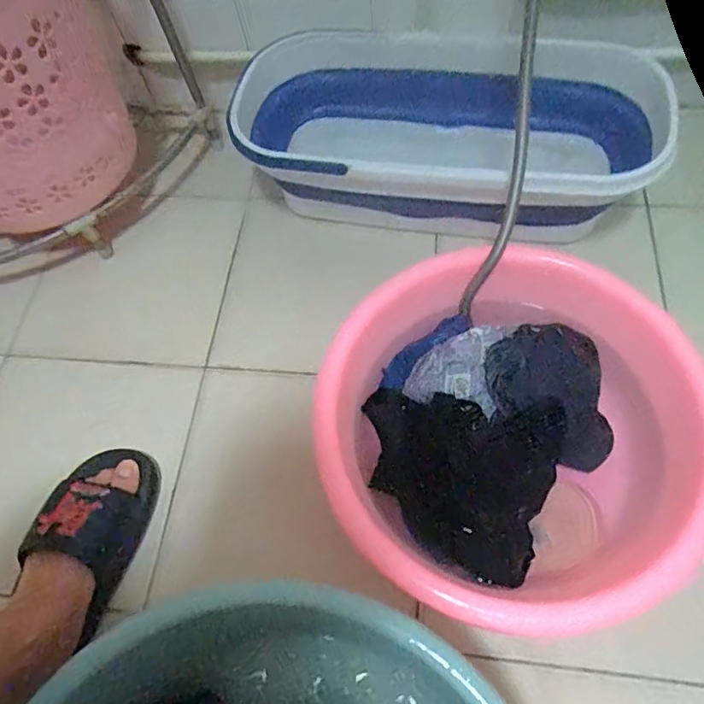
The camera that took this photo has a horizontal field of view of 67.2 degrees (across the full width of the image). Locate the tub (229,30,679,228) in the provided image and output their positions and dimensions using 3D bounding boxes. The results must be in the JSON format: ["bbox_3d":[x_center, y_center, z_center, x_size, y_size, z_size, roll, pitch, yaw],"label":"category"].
[{"bbox_3d":[0.114,-0.278,0.699,0.537,0.138,0.250,9,64,12],"label":"tub"}]

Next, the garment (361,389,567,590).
[{"bbox_3d":[0.104,0.118,0.569,0.208,0.033,0.198,18,67,17],"label":"garment"}]

